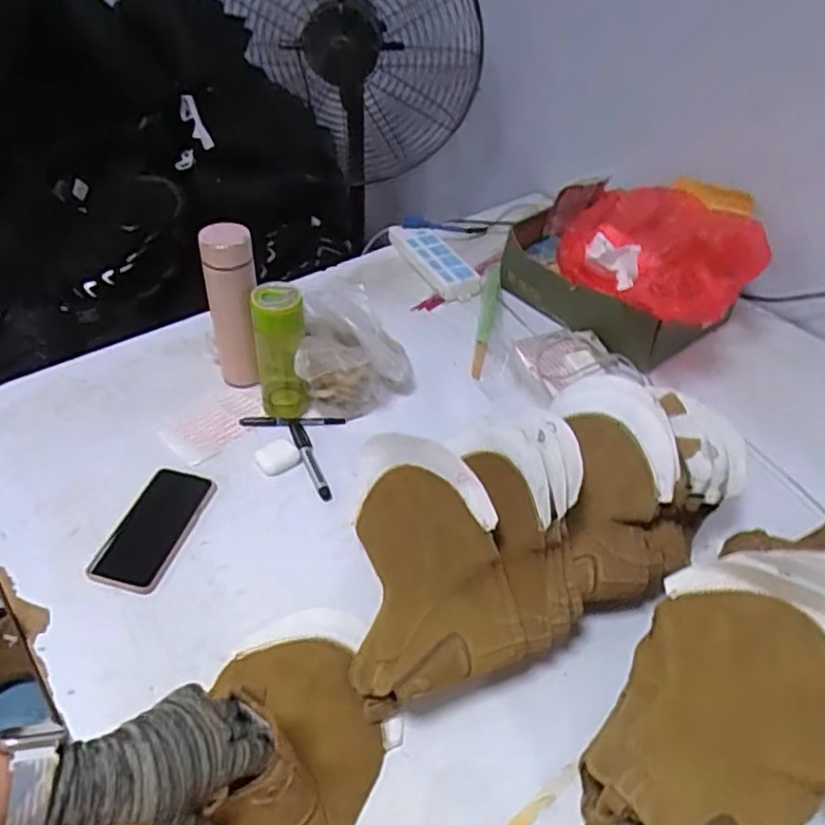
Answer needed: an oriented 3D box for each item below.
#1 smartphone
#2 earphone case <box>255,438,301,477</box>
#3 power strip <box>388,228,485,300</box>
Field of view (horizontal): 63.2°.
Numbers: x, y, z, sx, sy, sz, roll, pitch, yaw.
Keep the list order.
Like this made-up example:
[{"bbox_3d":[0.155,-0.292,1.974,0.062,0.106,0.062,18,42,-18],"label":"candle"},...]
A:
[{"bbox_3d":[-0.302,0.131,0.785,0.092,0.013,0.164,13,44,9],"label":"smartphone"},{"bbox_3d":[-0.174,0.058,0.864,0.054,0.016,0.046,-25,50,-27],"label":"earphone case"},{"bbox_3d":[0.039,-0.277,1.228,0.099,0.037,0.235,-14,46,-19],"label":"power strip"}]

